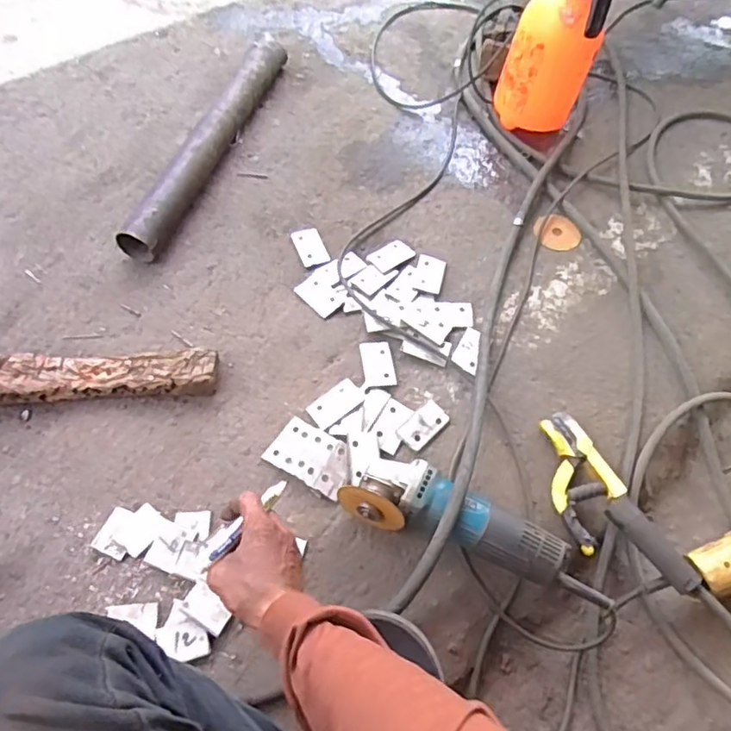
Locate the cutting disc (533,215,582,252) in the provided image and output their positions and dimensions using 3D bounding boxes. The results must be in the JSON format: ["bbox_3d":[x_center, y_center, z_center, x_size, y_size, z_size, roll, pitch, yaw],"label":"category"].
[{"bbox_3d":[0.310,-0.215,0.958,0.075,0.012,0.064,5,58,3],"label":"cutting disc"}]

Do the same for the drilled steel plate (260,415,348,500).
[{"bbox_3d":[-0.066,0.113,0.741,0.104,0.007,0.067,28,64,11],"label":"drilled steel plate"}]

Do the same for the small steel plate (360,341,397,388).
[{"bbox_3d":[0.017,-0.003,0.814,0.042,0.004,0.069,-5,58,-3],"label":"small steel plate"}]

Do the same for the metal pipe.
[{"bbox_3d":[-0.254,-0.391,1.002,0.058,0.068,0.535,16,59,10],"label":"metal pipe"}]

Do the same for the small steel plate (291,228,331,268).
[{"bbox_3d":[-0.086,-0.184,0.923,0.044,0.004,0.077,-17,59,-11],"label":"small steel plate"}]

